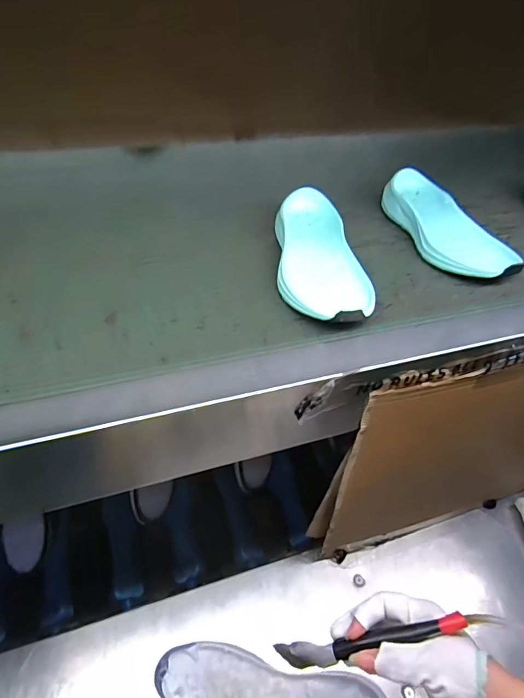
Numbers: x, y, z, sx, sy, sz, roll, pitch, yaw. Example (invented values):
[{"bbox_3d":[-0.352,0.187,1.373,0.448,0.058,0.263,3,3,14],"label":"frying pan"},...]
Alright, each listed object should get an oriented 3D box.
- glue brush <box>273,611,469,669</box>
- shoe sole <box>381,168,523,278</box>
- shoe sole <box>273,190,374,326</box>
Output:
[{"bbox_3d":[0.091,0.249,0.367,0.161,0.019,0.018,-20,45,12],"label":"glue brush"},{"bbox_3d":[0.208,-0.137,0.494,0.083,0.040,0.195,-22,53,-23],"label":"shoe sole"},{"bbox_3d":[0.056,-0.093,0.437,0.084,0.038,0.196,-2,47,-7],"label":"shoe sole"}]

